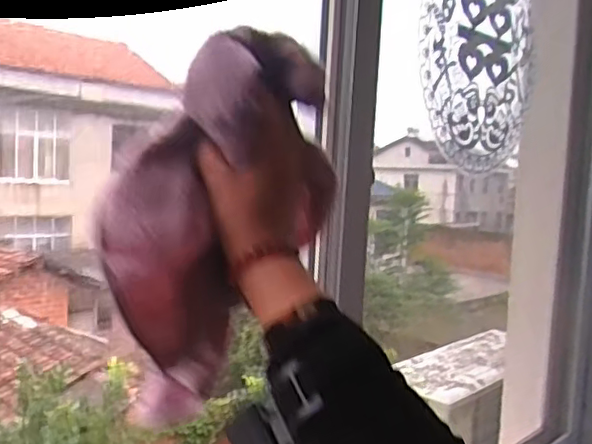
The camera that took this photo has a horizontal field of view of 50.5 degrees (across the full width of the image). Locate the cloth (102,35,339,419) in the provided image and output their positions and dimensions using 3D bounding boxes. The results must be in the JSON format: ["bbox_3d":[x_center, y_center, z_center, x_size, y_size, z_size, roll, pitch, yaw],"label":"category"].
[{"bbox_3d":[-0.047,-0.002,0.446,0.192,0.260,0.053,-1,6,-42],"label":"cloth"}]

